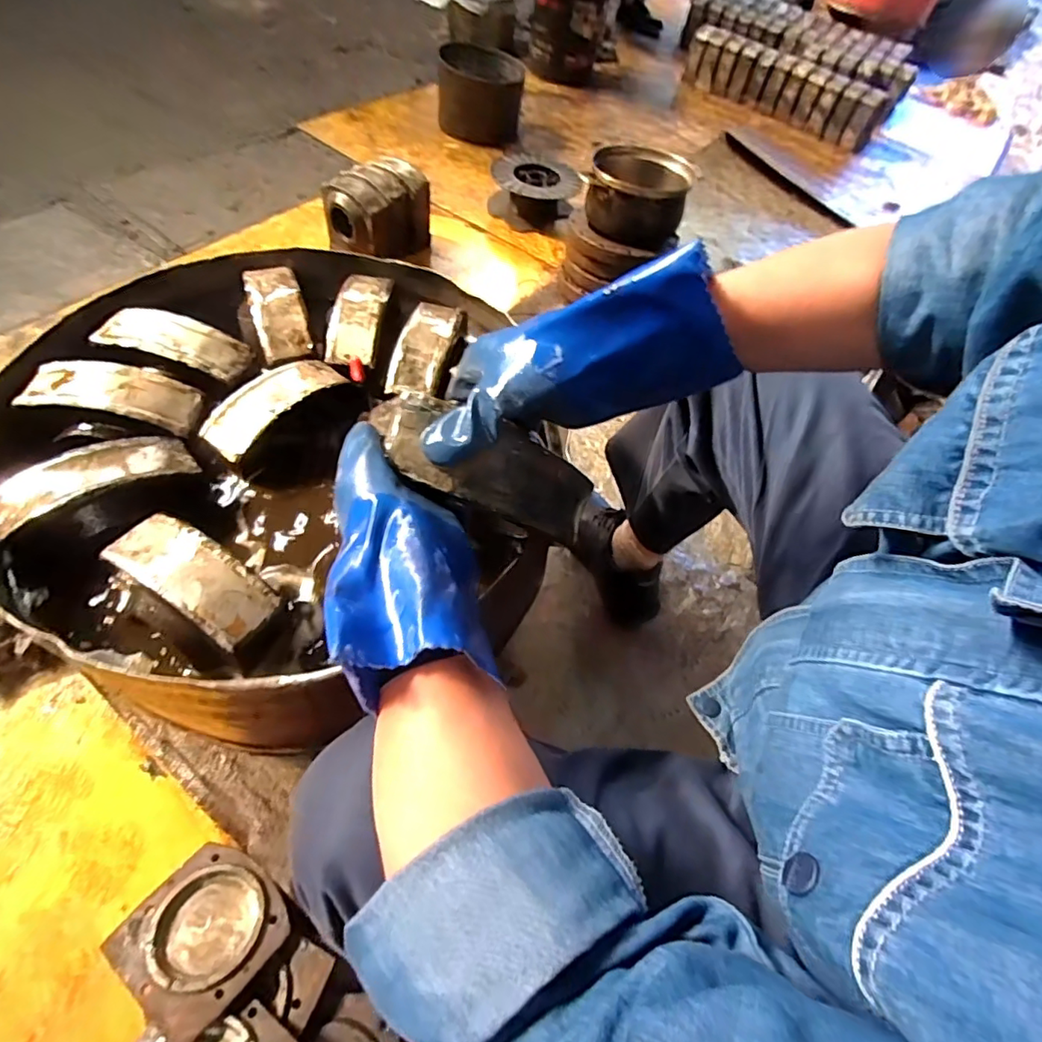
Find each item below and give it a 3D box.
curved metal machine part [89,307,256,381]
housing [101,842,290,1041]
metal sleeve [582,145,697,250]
[{"bbox_3d":[-0.394,-0.202,0.639,0.157,0.033,0.062,14,54,-2],"label":"curved metal machine part"},{"bbox_3d":[-0.372,0.480,0.660,0.160,0.017,0.153,26,47,20],"label":"housing"},{"bbox_3d":[0.240,-0.672,1.169,0.196,0.119,0.179,2,60,-3],"label":"metal sleeve"}]

